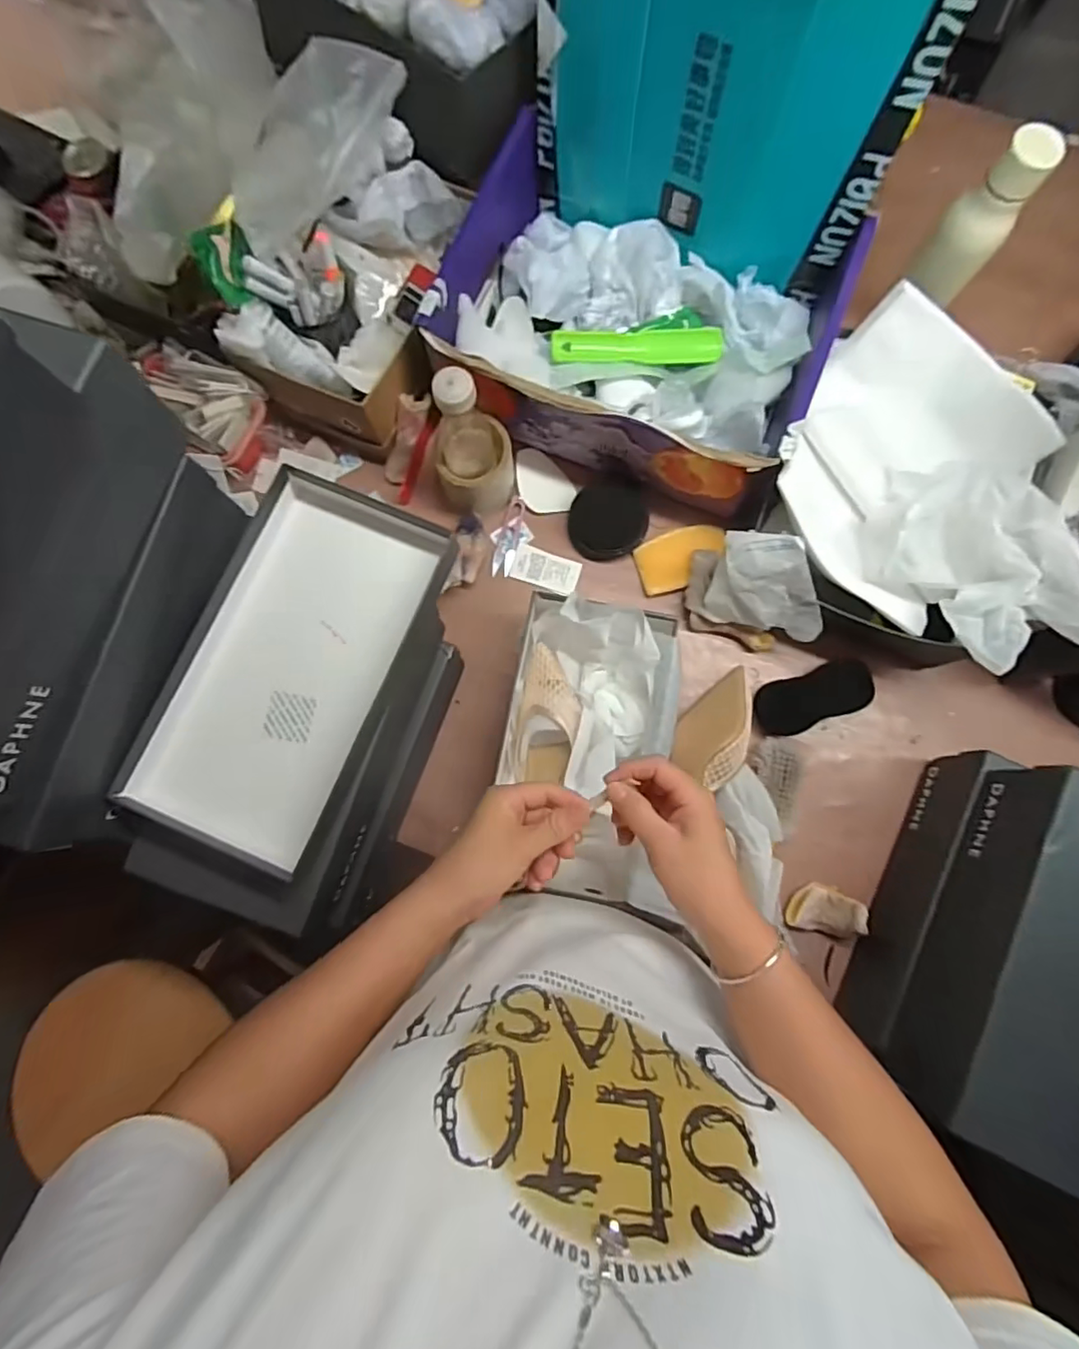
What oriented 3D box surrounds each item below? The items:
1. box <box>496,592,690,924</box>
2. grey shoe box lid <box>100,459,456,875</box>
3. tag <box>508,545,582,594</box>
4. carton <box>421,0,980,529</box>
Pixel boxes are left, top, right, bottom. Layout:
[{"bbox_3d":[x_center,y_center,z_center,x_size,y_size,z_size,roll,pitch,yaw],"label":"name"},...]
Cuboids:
[{"bbox_3d":[0.049,0.076,0.613,0.169,0.086,0.299,7,81,3],"label":"box"},{"bbox_3d":[-0.203,-0.004,0.487,0.167,0.043,0.321,22,82,5],"label":"grey shoe box lid"},{"bbox_3d":[0.008,-0.128,0.711,0.080,0.005,0.043,18,86,4],"label":"tag"},{"bbox_3d":[0.109,-0.416,0.566,0.392,0.308,0.316,23,82,5],"label":"carton"}]

